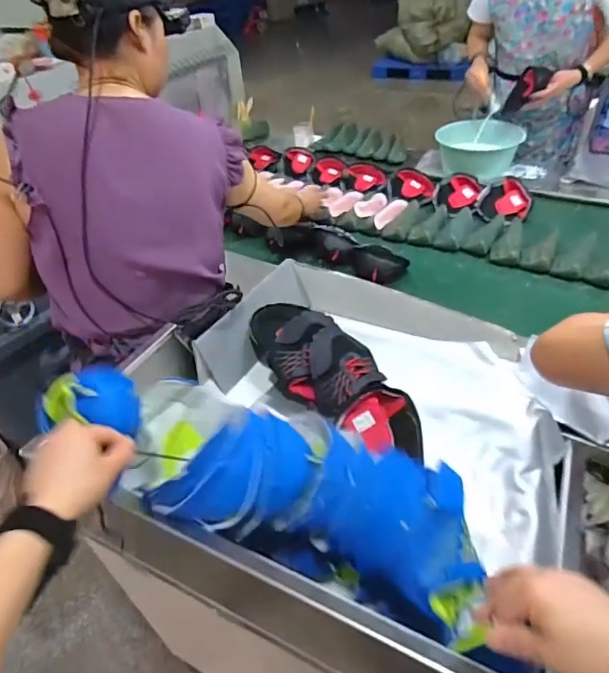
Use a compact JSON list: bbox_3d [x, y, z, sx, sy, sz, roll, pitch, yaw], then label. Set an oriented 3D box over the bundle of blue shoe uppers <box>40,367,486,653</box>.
[{"bbox_3d":[-0.028,0.151,0.556,0.472,0.143,0.187,22,45,5],"label":"bundle of blue shoe uppers"}]

